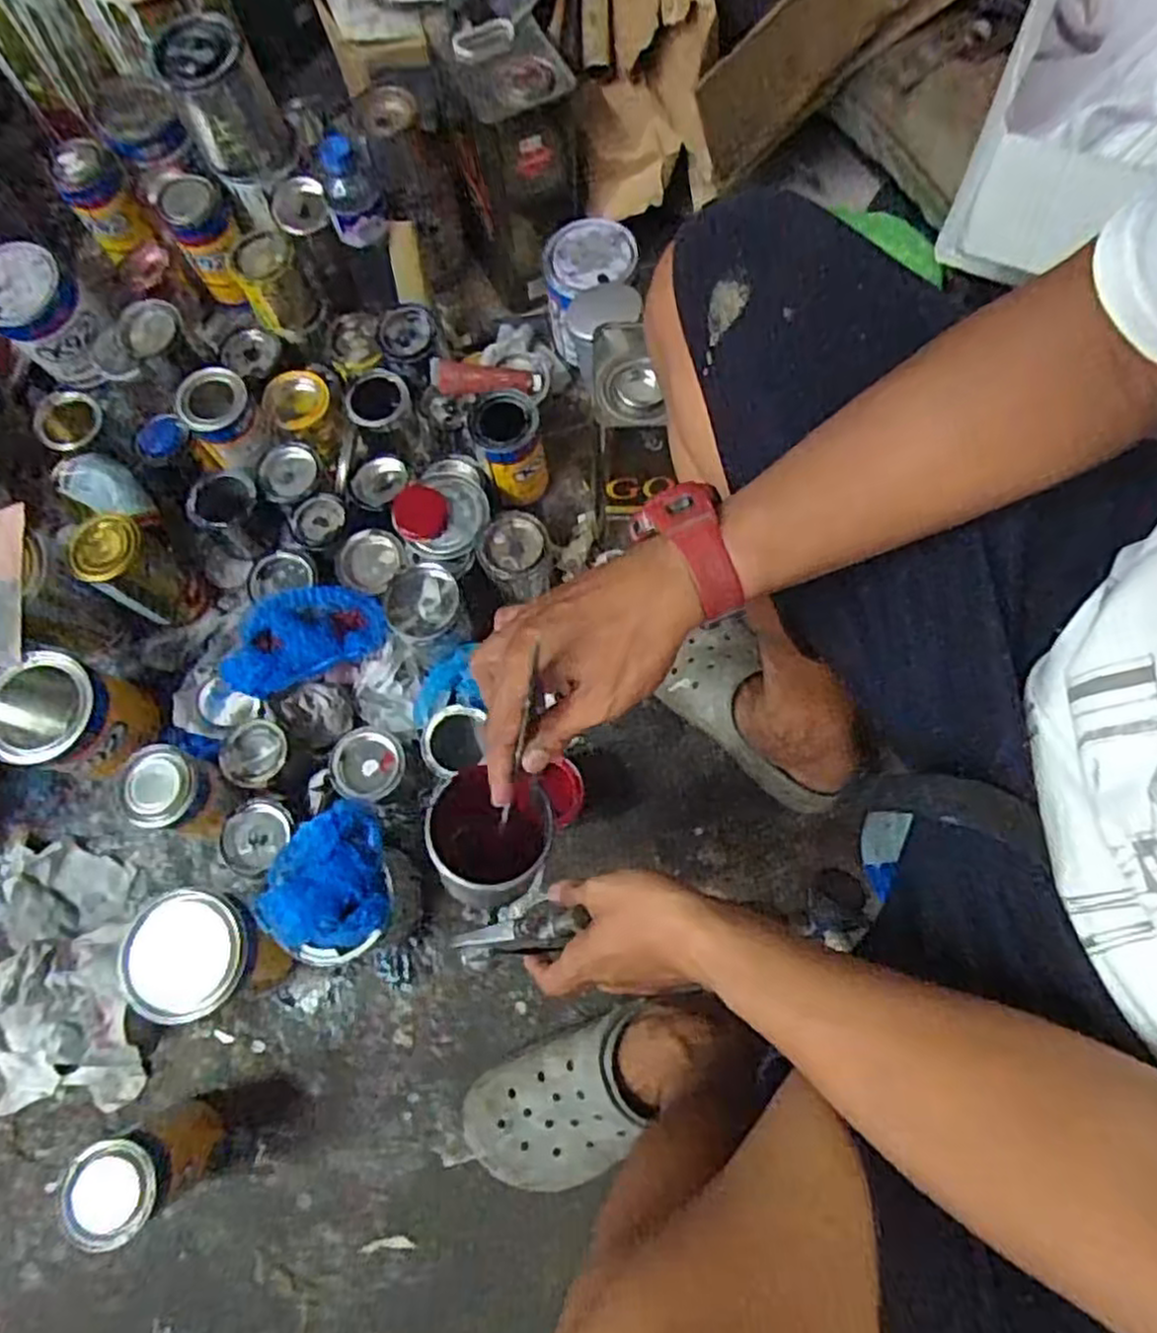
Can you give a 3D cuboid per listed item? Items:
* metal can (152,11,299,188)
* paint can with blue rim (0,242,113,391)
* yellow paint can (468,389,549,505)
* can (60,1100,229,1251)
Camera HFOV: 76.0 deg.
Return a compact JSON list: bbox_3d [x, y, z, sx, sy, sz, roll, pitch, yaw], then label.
[{"bbox_3d":[-0.376,-0.601,0.796,0.093,0.138,0.093,-1,73,2],"label":"metal can"},{"bbox_3d":[-0.600,-0.395,0.843,0.100,0.117,0.098,-1,73,2],"label":"paint can with blue rim"},{"bbox_3d":[-0.075,-0.238,0.819,0.073,0.132,0.087,-13,73,-2],"label":"yellow paint can"},{"bbox_3d":[-0.364,0.427,0.634,0.071,0.131,0.070,-1,73,2],"label":"can"}]

